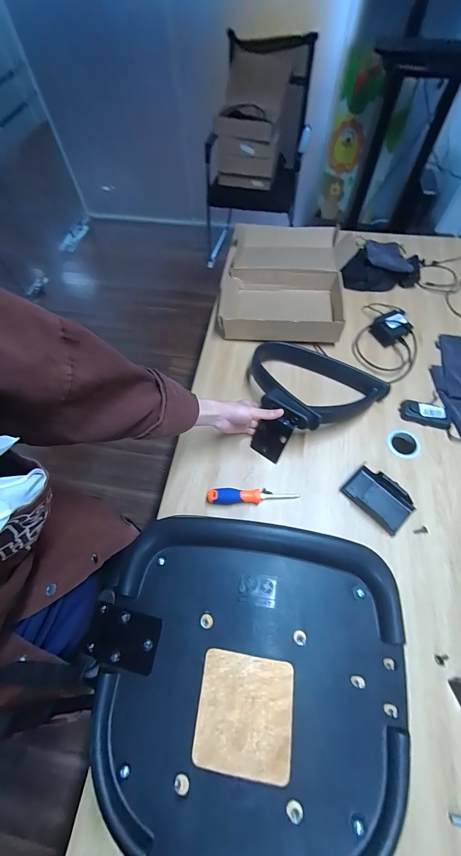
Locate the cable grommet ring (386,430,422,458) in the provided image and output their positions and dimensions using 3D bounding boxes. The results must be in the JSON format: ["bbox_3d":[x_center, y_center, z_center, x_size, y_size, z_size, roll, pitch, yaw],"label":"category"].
[{"bbox_3d":[0.383,0.035,0.665,0.071,0.006,0.068,-1,62,1],"label":"cable grommet ring"}]

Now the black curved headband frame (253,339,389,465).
[{"bbox_3d":[0.160,-0.116,0.694,0.323,0.105,0.270,-26,65,-11],"label":"black curved headband frame"}]

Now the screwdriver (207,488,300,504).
[{"bbox_3d":[0.044,0.137,0.603,0.181,0.028,0.027,0,62,2],"label":"screwdriver"}]

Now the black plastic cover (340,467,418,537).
[{"bbox_3d":[0.297,0.139,0.599,0.081,0.028,0.125,-40,68,-17],"label":"black plastic cover"}]

